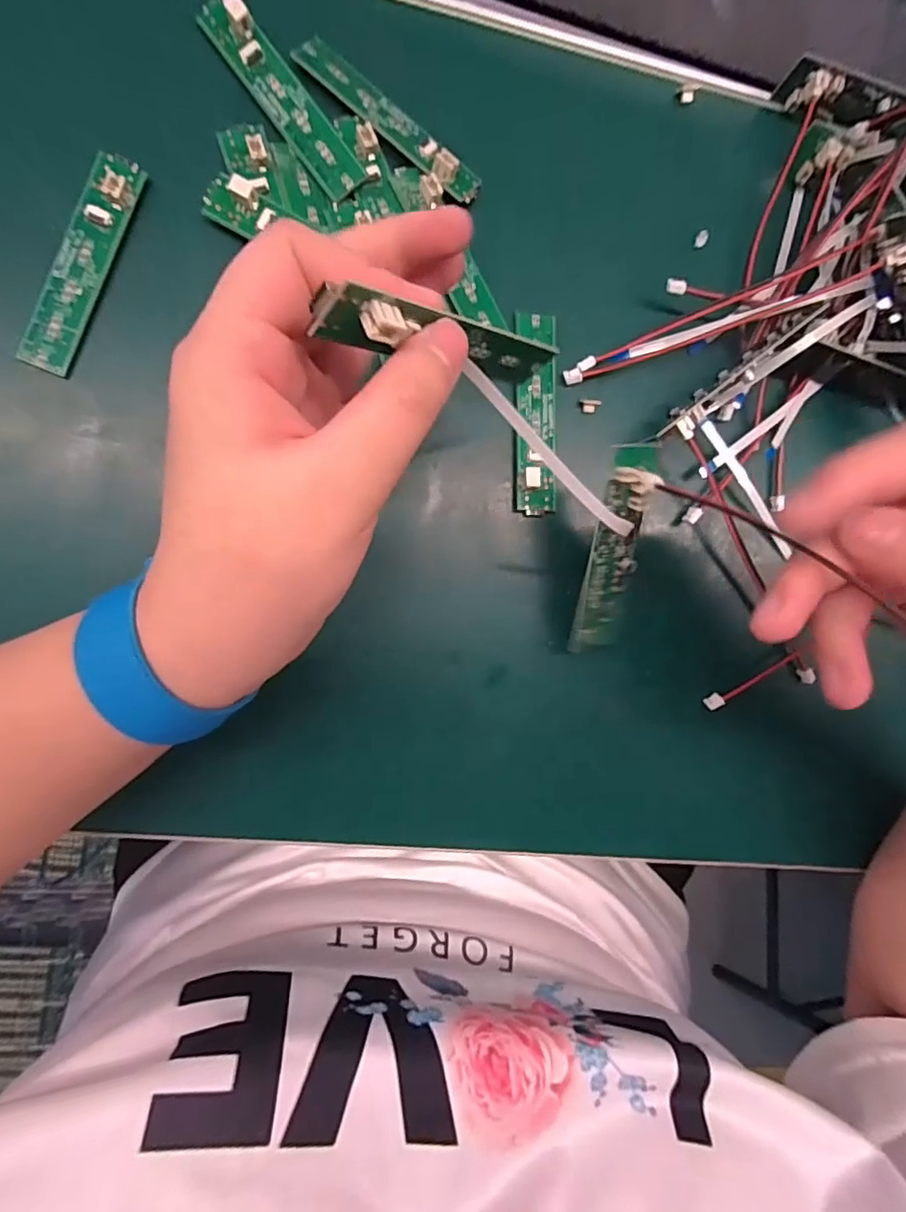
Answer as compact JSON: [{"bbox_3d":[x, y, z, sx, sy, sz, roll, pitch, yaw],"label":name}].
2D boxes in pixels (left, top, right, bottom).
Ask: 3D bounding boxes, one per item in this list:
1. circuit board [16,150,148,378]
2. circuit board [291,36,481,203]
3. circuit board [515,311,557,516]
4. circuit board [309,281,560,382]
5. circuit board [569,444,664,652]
[{"bbox_3d":[-0.137,-0.127,0.209,0.017,0.008,0.083,22,90,-14],"label":"circuit board"},{"bbox_3d":[-0.025,-0.194,0.225,0.084,0.009,0.016,37,84,-6],"label":"circuit board"},{"bbox_3d":[0.036,-0.082,0.239,0.018,0.011,0.084,0,89,-8],"label":"circuit board"},{"bbox_3d":[0.001,-0.071,0.152,0.088,0.012,0.011,-14,95,-48],"label":"circuit board"},{"bbox_3d":[0.062,-0.019,0.218,0.020,0.012,0.082,3,117,-9],"label":"circuit board"}]

